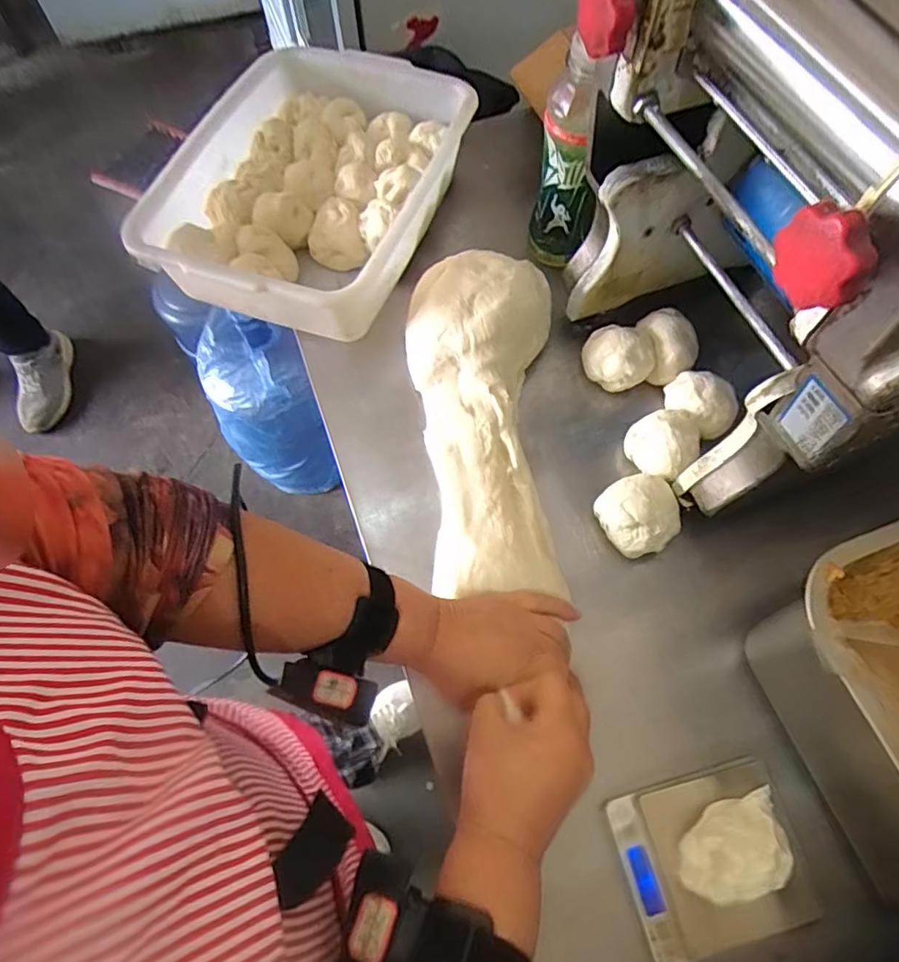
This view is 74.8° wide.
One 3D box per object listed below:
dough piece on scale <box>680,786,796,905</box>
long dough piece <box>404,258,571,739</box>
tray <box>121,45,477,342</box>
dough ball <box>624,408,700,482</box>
[{"bbox_3d":[0.194,0.245,0.398,0.080,0.064,0.045,-26,68,-13],"label":"dough piece on scale"},{"bbox_3d":[0.034,-0.063,0.546,0.131,0.057,0.328,-2,72,-3],"label":"long dough piece"},{"bbox_3d":[-0.155,-0.324,0.649,0.282,0.092,0.360,19,66,7],"label":"tray"},{"bbox_3d":[0.194,-0.036,0.536,0.055,0.042,0.067,15,65,5],"label":"dough ball"}]

